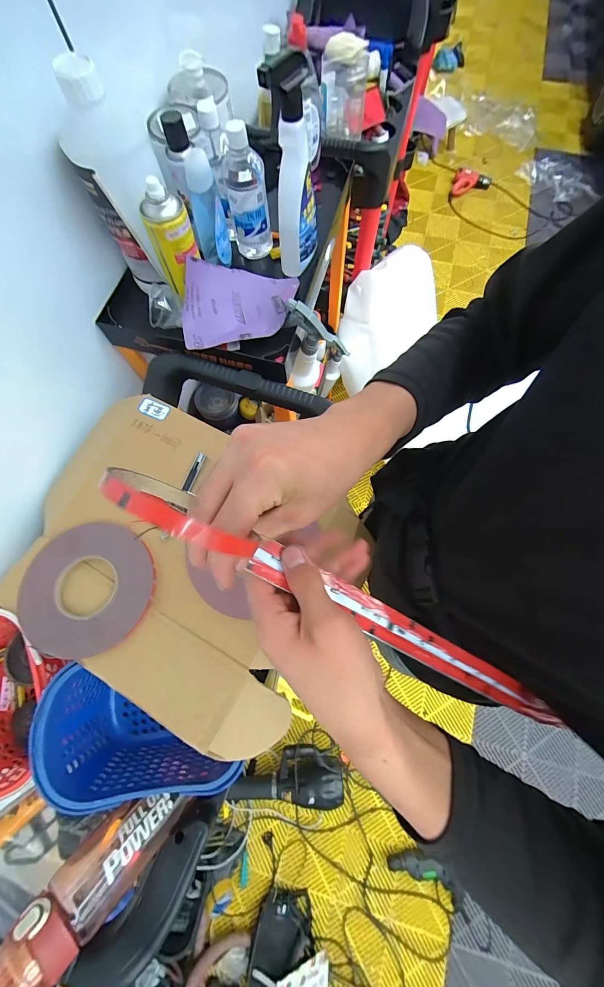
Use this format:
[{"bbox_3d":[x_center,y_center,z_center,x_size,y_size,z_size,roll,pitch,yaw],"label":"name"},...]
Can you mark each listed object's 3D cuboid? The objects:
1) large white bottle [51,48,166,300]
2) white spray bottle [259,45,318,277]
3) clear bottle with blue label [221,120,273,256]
[{"bbox_3d":[-0.255,-0.445,0.470,0.117,0.240,0.099,-4,73,0],"label":"large white bottle"},{"bbox_3d":[-0.011,-0.493,0.504,0.055,0.245,0.084,17,74,6],"label":"white spray bottle"},{"bbox_3d":[-0.094,-0.511,0.564,0.068,0.194,0.061,-2,73,1],"label":"clear bottle with blue label"}]

